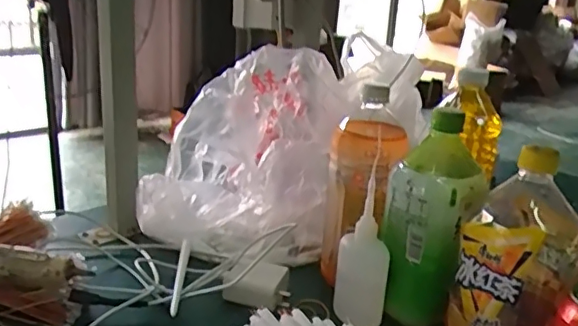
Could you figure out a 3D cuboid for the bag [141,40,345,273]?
[{"bbox_3d":[-0.052,-0.022,0.697,0.218,0.199,0.233,7,19,13],"label":"bag"}]

